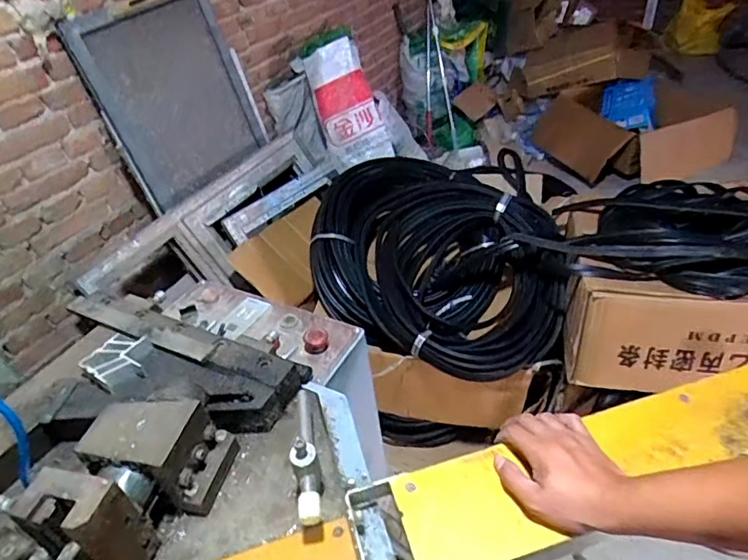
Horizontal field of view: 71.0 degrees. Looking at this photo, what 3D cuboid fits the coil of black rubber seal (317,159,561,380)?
[{"bbox_3d":[0.184,-0.075,1.512,0.772,0.262,0.586,26,49,33],"label":"coil of black rubber seal"}]

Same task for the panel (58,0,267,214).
[{"bbox_3d":[-0.615,-0.591,1.673,0.055,0.565,0.548,4,40,31],"label":"panel"}]

